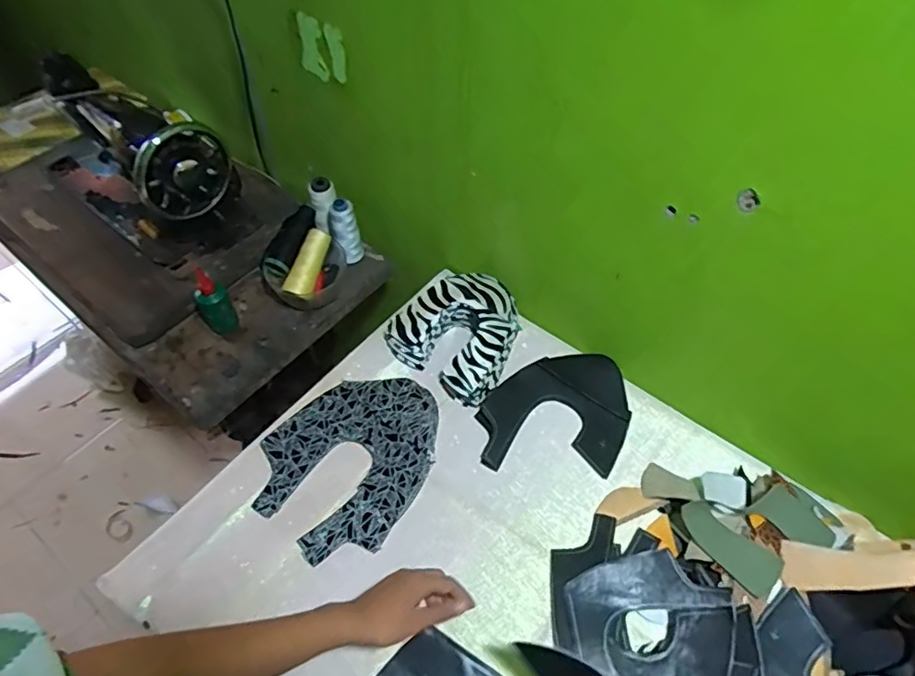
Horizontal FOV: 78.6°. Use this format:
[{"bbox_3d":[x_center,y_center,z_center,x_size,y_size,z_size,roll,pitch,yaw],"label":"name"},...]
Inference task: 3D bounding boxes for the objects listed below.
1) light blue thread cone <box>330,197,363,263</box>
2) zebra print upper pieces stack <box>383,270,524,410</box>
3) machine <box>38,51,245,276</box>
[{"bbox_3d":[-0.176,-0.165,0.882,0.041,0.109,0.036,-15,56,-11],"label":"light blue thread cone"},{"bbox_3d":[0.006,-0.011,0.806,0.165,0.076,0.165,31,60,19],"label":"zebra print upper pieces stack"},{"bbox_3d":[-0.524,-0.301,0.898,0.361,0.209,0.184,36,61,22],"label":"machine"}]

